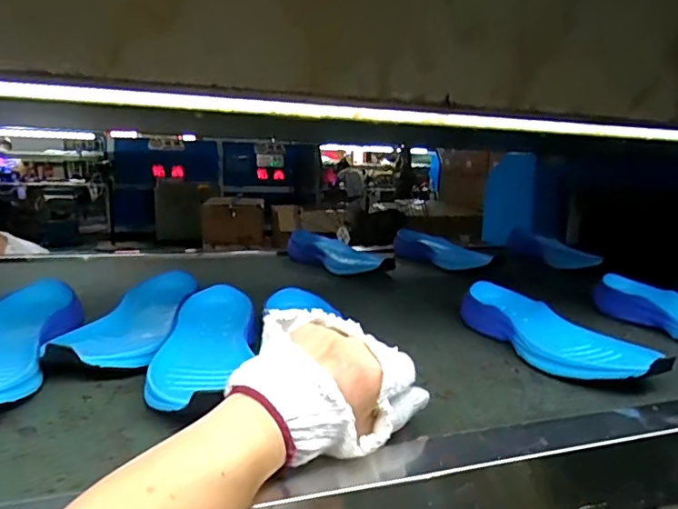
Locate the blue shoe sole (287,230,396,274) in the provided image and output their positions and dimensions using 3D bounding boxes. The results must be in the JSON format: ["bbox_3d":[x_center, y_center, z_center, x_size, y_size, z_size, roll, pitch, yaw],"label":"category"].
[{"bbox_3d":[-0.009,0.000,0.954,0.101,0.045,0.255,-3,12,-27],"label":"blue shoe sole"}]

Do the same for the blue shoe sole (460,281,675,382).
[{"bbox_3d":[0.230,0.083,0.580,0.086,0.044,0.235,-3,12,-24],"label":"blue shoe sole"}]

